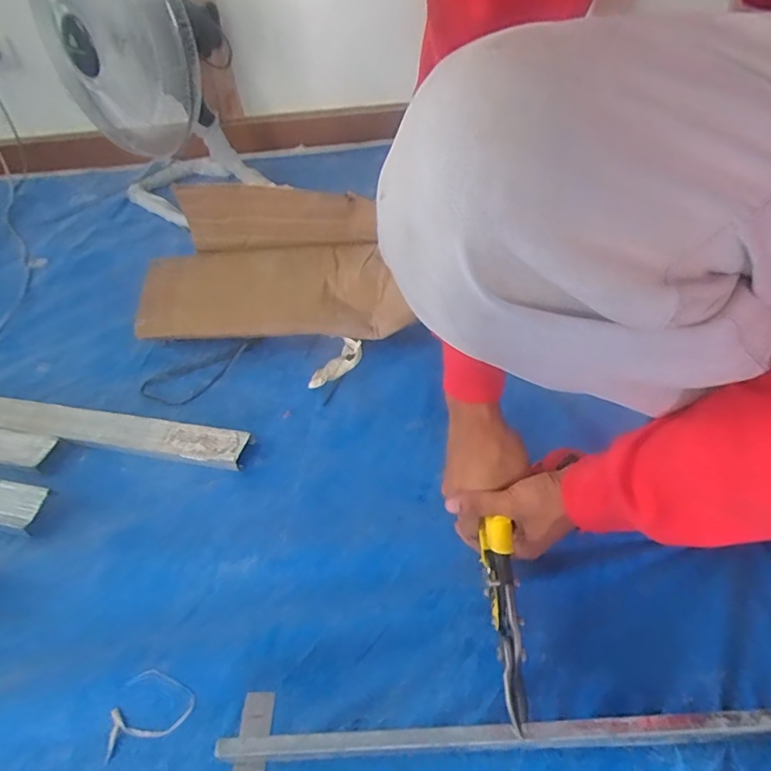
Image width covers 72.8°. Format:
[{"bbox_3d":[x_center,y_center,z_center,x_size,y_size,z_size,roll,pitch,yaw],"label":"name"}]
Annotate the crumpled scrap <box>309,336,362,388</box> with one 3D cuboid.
[{"bbox_3d":[-0.074,-0.030,0.763,0.044,0.022,0.095,31,65,35],"label":"crumpled scrap"}]

